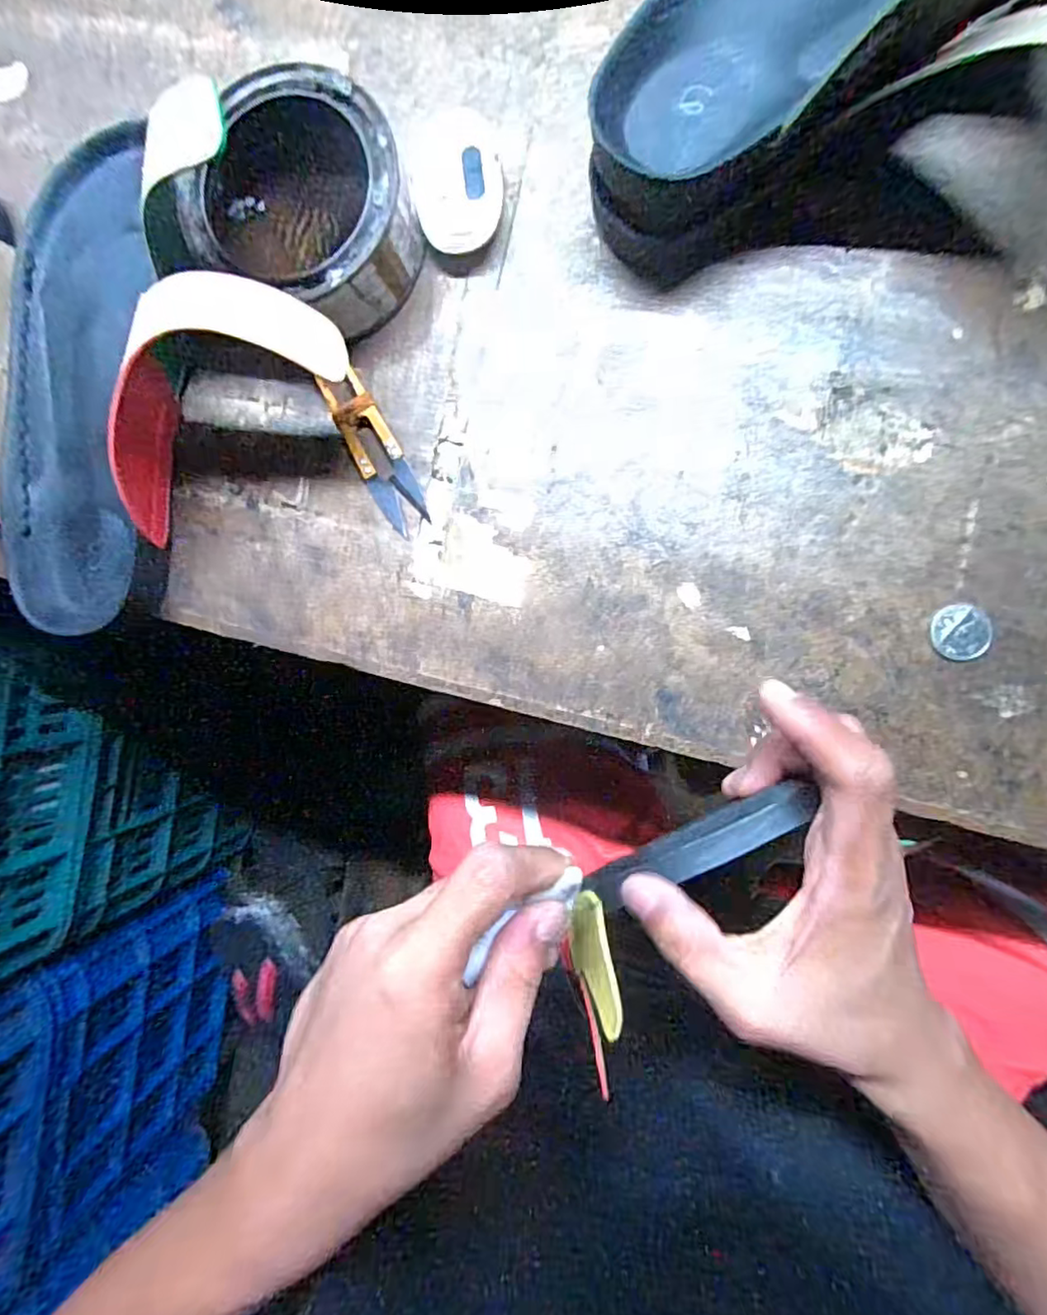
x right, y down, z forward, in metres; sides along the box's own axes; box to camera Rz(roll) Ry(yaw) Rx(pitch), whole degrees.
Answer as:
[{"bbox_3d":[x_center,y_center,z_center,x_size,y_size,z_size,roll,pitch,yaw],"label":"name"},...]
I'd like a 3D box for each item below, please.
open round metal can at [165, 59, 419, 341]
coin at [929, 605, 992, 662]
[{"bbox_3d":[-0.100,-0.213,0.288,0.099,0.045,0.098,0,92,8],"label":"open round metal can"},{"bbox_3d":[0.195,-0.011,0.268,0.023,0.004,0.024,-5,91,8],"label":"coin"}]

